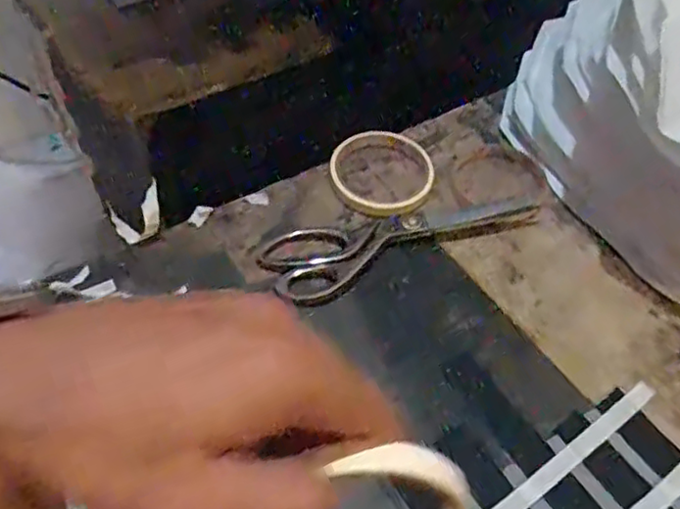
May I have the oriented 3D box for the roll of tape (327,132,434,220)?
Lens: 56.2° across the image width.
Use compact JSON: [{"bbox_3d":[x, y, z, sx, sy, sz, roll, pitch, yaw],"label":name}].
[{"bbox_3d":[0.037,-0.073,0.547,0.087,0.014,0.100,8,51,6],"label":"roll of tape"}]

